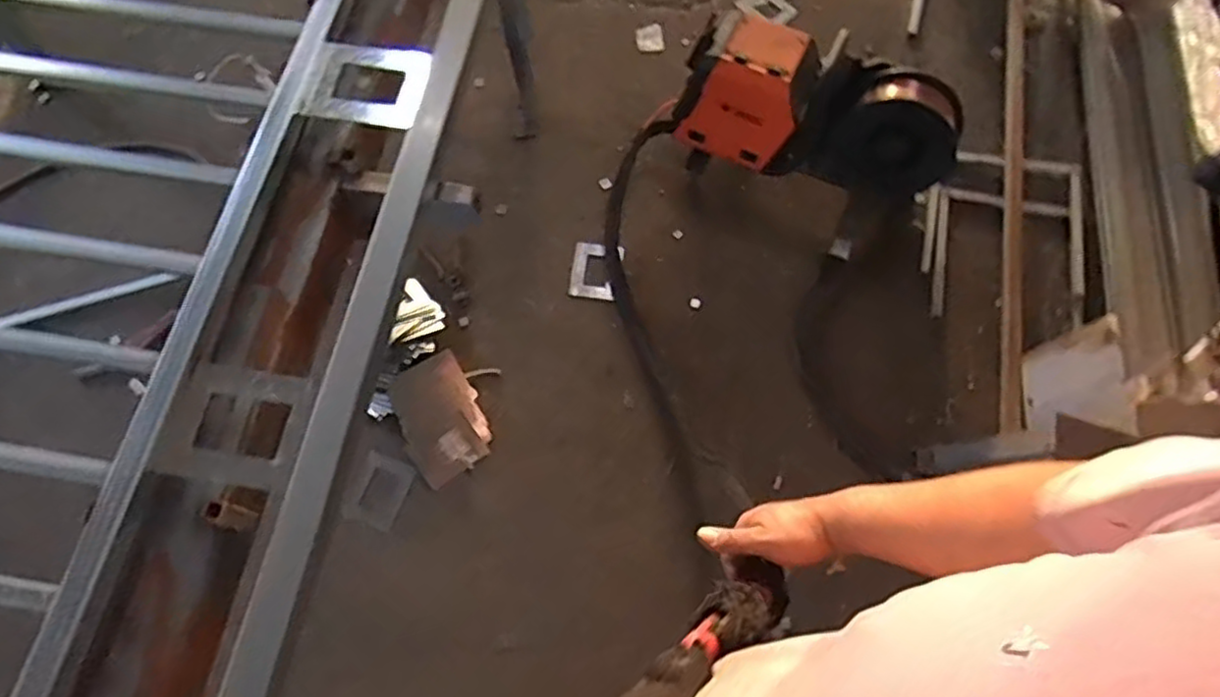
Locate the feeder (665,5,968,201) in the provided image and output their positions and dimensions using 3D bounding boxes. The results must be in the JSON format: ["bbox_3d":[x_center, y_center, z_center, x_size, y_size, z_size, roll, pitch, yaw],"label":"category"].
[{"bbox_3d":[0.470,-0.537,1.608,0.630,0.324,0.264,26,69,10],"label":"feeder"}]

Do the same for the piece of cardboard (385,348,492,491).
[{"bbox_3d":[-0.381,0.155,1.556,0.183,0.015,0.259,-30,85,-7],"label":"piece of cardboard"}]

